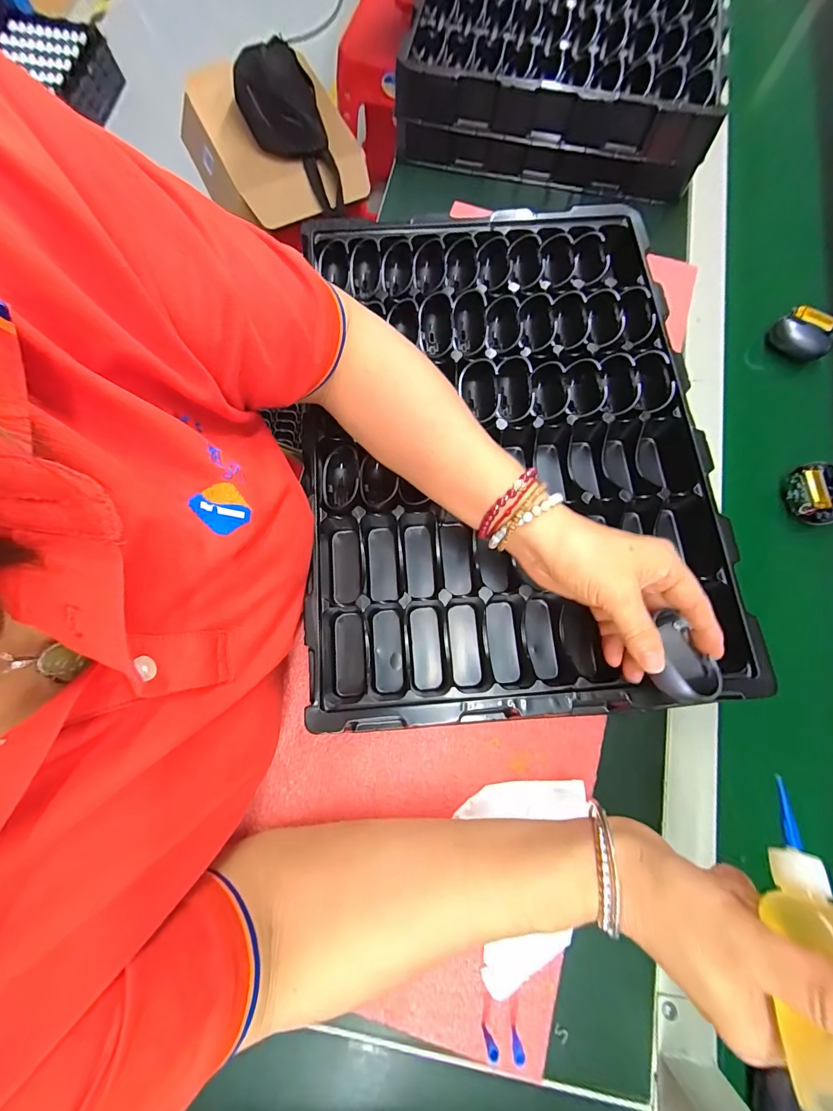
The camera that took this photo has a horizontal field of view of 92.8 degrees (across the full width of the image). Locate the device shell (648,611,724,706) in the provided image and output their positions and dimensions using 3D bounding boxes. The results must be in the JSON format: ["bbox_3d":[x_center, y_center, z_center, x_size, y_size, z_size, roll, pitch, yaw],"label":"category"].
[{"bbox_3d":[0.165,0.067,0.252,0.039,0.019,0.050,-32,80,-5],"label":"device shell"}]

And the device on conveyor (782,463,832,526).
[{"bbox_3d":[0.356,-0.054,0.353,0.036,0.020,0.053,-10,77,-4],"label":"device on conveyor"}]

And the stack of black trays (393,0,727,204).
[{"bbox_3d":[0.173,-0.631,0.465,0.329,0.077,0.389,11,76,2],"label":"stack of black trays"}]

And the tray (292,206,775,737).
[{"bbox_3d":[0.076,-0.098,0.345,0.324,0.066,0.454,-2,76,-2],"label":"tray"}]

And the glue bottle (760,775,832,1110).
[{"bbox_3d":[0.171,0.161,0.167,0.030,0.027,0.111,14,59,4],"label":"glue bottle"}]

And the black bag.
[{"bbox_3d":[-0.238,-0.823,0.746,0.148,0.066,0.291,-27,95,-4],"label":"black bag"}]

